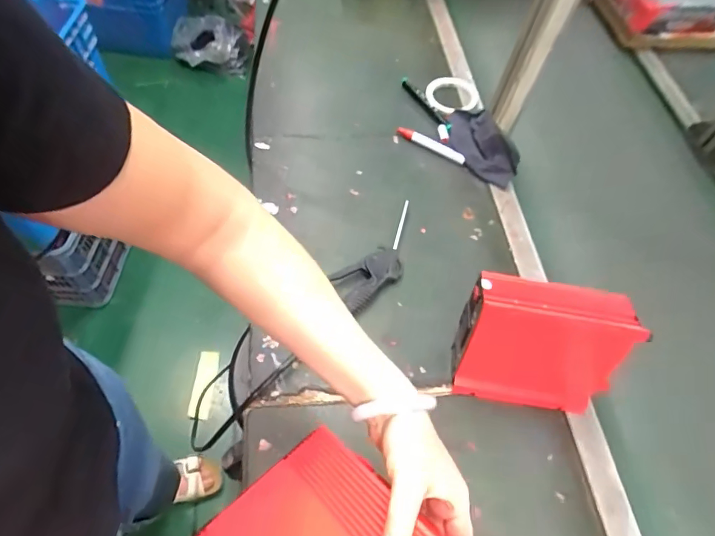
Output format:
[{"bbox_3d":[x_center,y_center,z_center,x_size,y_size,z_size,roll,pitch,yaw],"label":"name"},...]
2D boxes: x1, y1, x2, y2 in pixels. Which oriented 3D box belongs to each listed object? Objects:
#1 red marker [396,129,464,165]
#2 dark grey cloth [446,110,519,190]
[{"bbox_3d":[0.130,-0.218,0.839,0.131,0.017,0.021,32,61,15],"label":"red marker"},{"bbox_3d":[0.212,-0.226,0.818,0.078,0.070,0.181,-17,61,-15],"label":"dark grey cloth"}]

